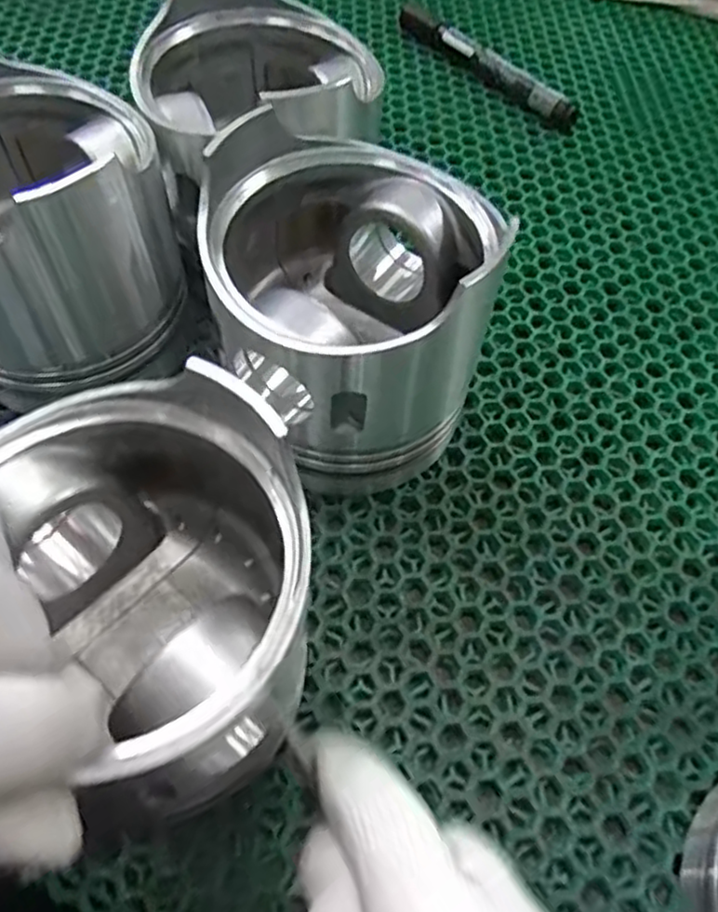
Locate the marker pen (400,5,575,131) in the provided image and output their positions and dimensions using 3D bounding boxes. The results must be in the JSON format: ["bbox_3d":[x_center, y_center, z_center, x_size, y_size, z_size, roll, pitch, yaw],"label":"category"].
[{"bbox_3d":[0.078,-0.252,0.447,0.019,0.016,0.148,-38,68,-22],"label":"marker pen"}]

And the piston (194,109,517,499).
[{"bbox_3d":[-0.003,-0.052,0.269,0.102,0.108,0.103,2,59,-3],"label":"piston"}]

